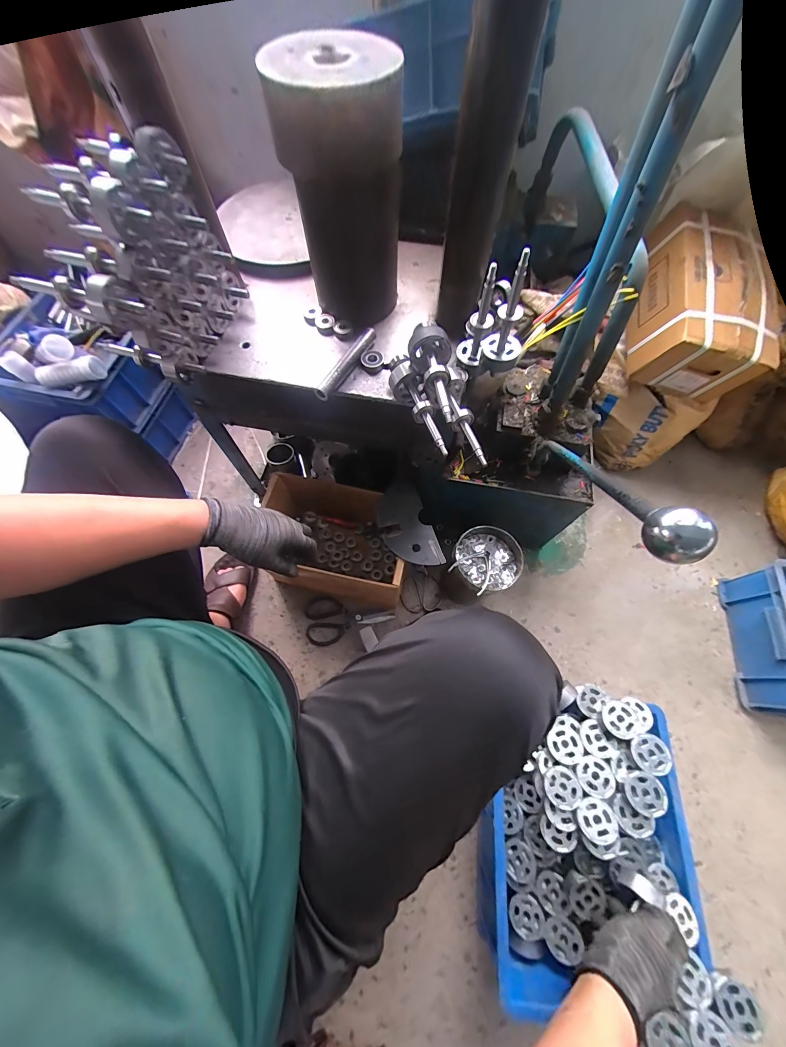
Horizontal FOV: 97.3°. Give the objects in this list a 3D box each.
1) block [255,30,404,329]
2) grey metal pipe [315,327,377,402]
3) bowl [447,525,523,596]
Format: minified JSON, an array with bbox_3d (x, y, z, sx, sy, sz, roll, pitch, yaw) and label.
[{"bbox_3d":[-0.059,-0.402,0.443,0.134,0.240,0.146,-4,67,-2],"label":"block"},{"bbox_3d":[-0.070,-0.237,0.509,0.021,0.023,0.139,31,70,12],"label":"grey metal pipe"},{"bbox_3d":[0.183,0.068,0.669,0.128,0.045,0.121,0,67,0],"label":"bowl"}]

